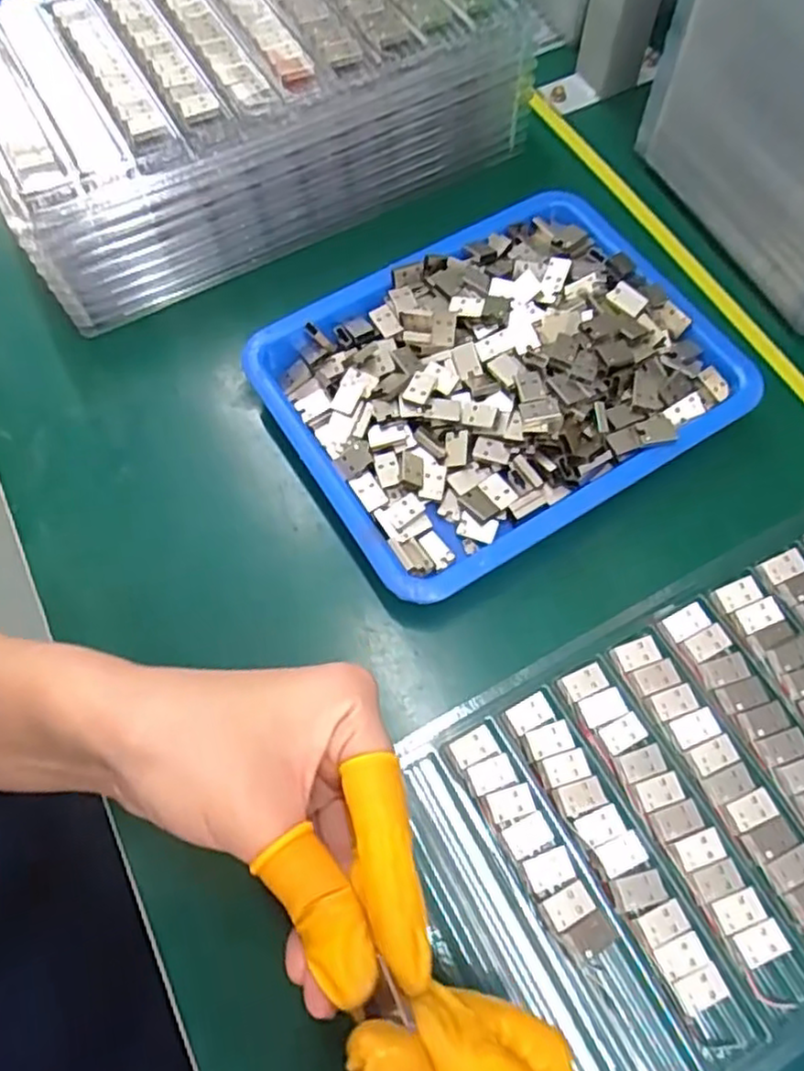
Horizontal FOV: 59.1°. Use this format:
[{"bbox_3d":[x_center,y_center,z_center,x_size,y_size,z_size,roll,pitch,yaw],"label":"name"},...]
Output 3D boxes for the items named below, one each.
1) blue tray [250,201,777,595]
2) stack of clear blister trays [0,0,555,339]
[{"bbox_3d":[0.051,-0.081,0.362,0.219,0.034,0.168,-30,69,-11],"label":"blue tray"},{"bbox_3d":[-0.091,-0.257,0.418,0.297,0.083,0.172,-25,68,-9],"label":"stack of clear blister trays"}]

